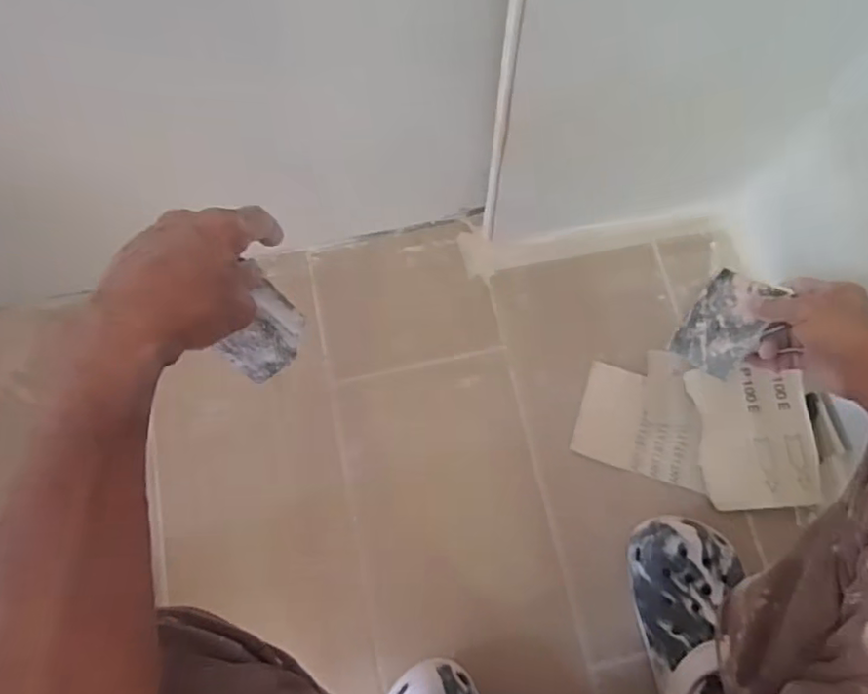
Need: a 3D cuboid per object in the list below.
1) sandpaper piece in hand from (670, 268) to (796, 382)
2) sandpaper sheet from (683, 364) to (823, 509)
[{"bbox_3d":[0.279,-0.023,0.568,0.101,0.008,0.071,-57,38,1],"label":"sandpaper piece in hand"},{"bbox_3d":[0.332,0.092,0.610,0.107,0.009,0.142,-9,70,17],"label":"sandpaper sheet"}]

